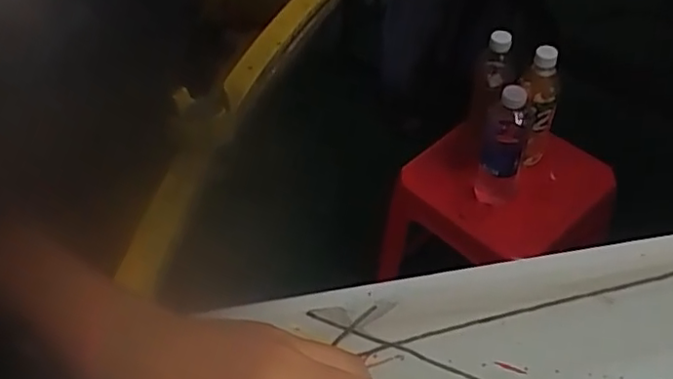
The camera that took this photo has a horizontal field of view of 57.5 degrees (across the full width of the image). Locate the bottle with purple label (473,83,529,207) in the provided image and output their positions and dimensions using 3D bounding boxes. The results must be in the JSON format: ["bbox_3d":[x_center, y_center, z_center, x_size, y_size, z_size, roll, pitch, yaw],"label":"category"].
[{"bbox_3d":[0.241,-0.057,0.900,0.058,0.242,0.054,10,50,12],"label":"bottle with purple label"}]

